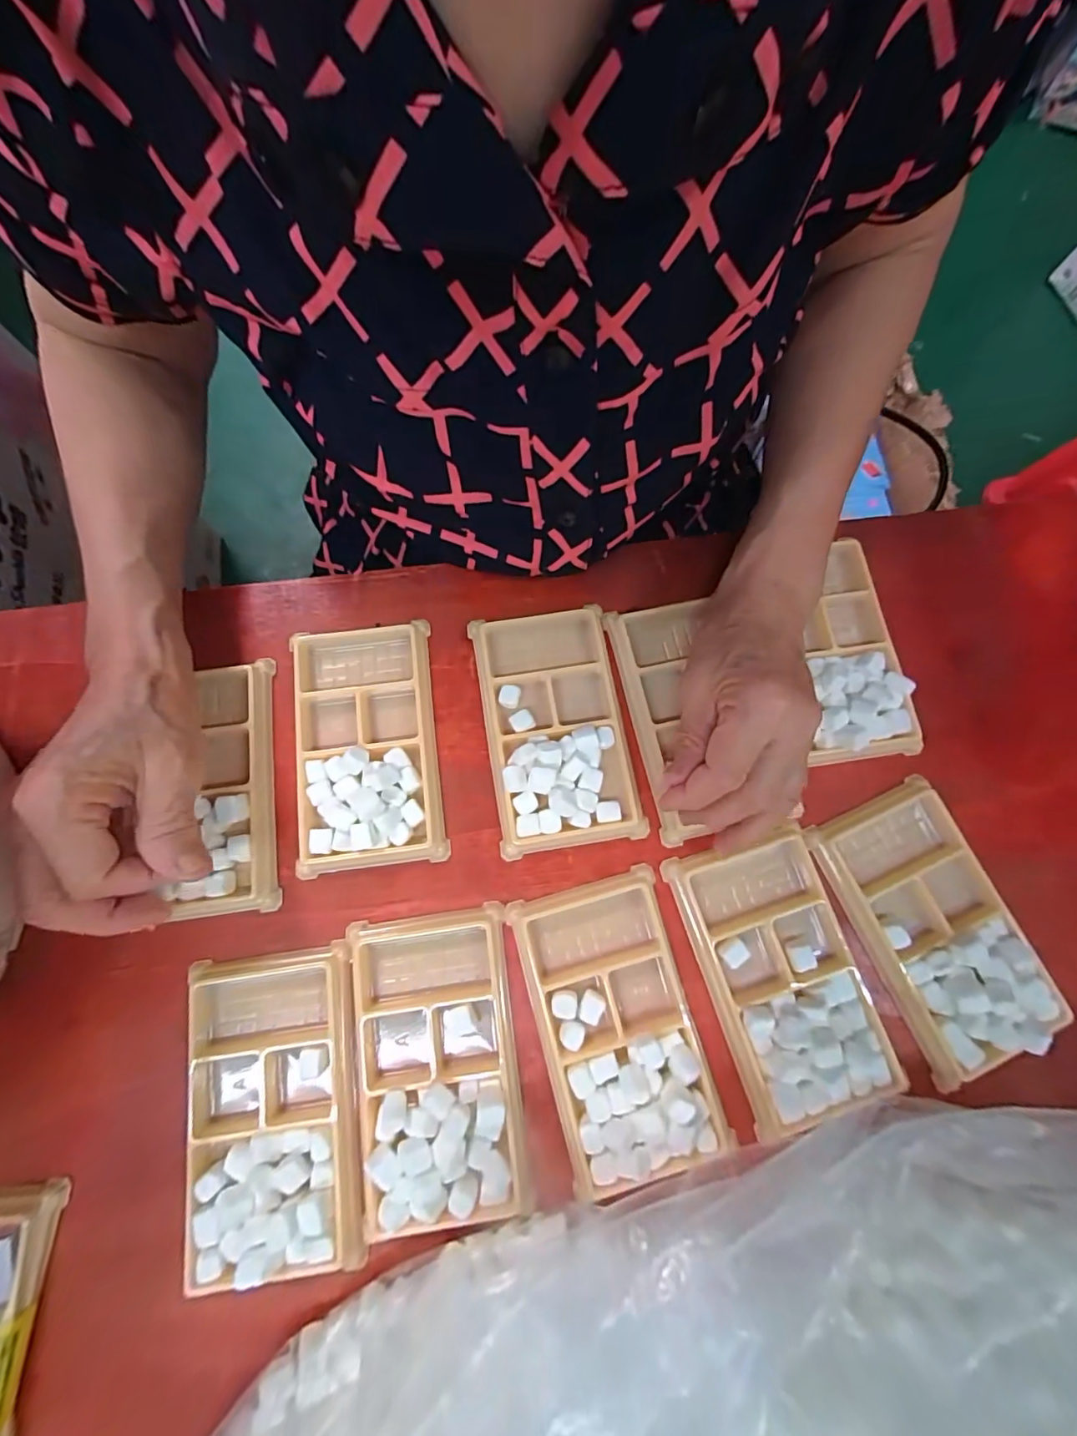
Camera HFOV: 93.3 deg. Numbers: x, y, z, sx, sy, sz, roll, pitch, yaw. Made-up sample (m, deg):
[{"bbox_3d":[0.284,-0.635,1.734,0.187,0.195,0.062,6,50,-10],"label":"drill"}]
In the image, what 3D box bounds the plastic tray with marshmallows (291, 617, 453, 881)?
[{"bbox_3d":[-0.097,0.011,0.281,0.075,0.017,0.137,-7,76,-3],"label":"plastic tray with marshmallows"}]

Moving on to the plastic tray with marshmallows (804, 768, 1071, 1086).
[{"bbox_3d":[0.204,0.103,0.256,0.071,0.021,0.124,-22,78,-7],"label":"plastic tray with marshmallows"}]

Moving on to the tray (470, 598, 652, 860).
[{"bbox_3d":[0.009,0.002,0.284,0.077,0.021,0.135,-9,76,-3],"label":"tray"}]

